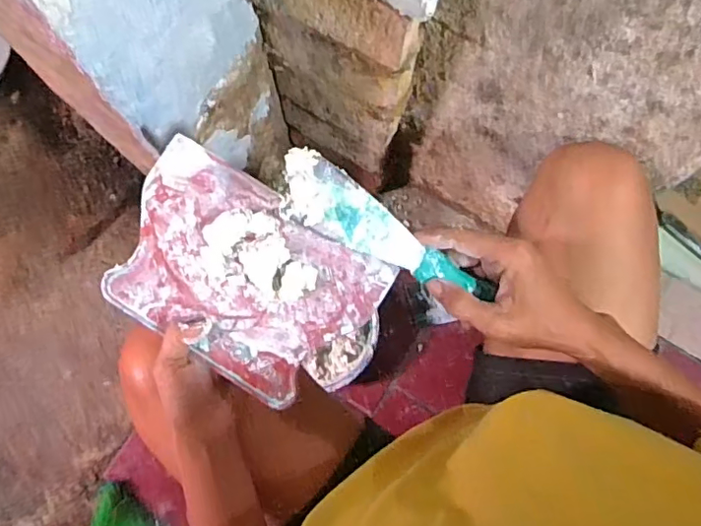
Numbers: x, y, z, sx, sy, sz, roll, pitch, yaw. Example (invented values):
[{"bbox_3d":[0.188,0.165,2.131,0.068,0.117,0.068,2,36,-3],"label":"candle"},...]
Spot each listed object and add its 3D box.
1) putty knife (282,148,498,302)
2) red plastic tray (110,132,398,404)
[{"bbox_3d":[0.028,-0.018,0.390,0.173,0.015,0.044,31,81,-15],"label":"putty knife"},{"bbox_3d":[-0.088,0.009,0.432,0.205,0.018,0.137,32,81,6],"label":"red plastic tray"}]

